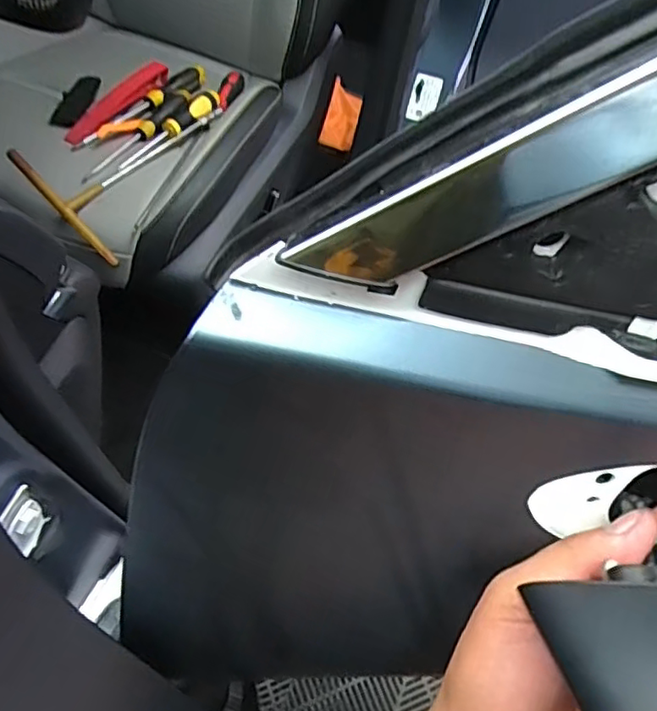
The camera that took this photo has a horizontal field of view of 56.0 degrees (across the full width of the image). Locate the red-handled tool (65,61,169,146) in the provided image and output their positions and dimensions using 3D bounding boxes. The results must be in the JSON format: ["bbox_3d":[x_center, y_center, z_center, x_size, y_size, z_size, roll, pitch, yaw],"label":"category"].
[{"bbox_3d":[-0.312,-0.377,0.925,0.034,0.029,0.204,25,62,14],"label":"red-handled tool"}]

